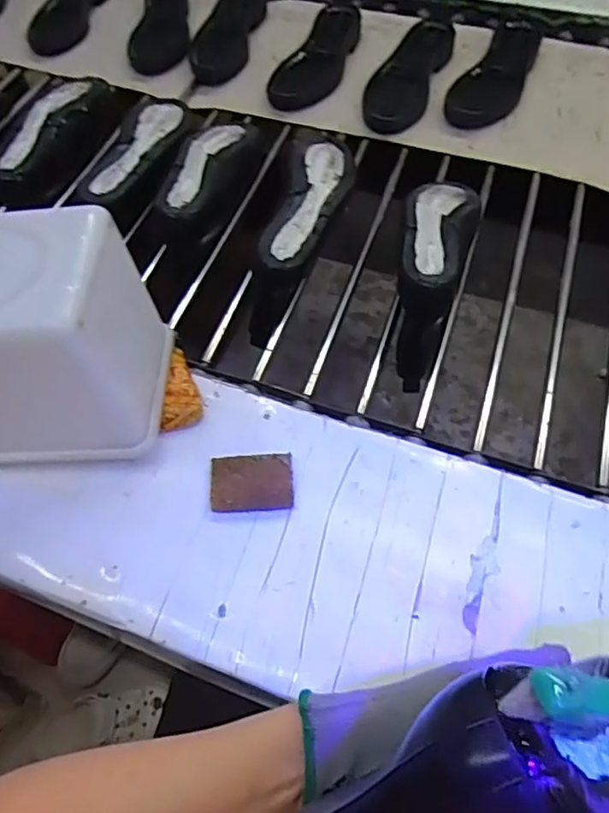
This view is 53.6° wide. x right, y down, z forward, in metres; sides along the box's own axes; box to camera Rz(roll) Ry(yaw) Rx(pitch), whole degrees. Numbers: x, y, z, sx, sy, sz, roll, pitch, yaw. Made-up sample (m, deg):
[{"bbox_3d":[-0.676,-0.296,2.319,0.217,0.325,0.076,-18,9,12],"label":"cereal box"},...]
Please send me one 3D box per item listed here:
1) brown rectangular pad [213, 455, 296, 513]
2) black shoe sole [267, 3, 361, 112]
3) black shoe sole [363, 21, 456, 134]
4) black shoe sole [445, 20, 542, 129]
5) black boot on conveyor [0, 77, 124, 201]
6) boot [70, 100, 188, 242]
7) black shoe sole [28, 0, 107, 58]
[{"bbox_3d":[-0.045,0.066,0.516,0.068,0.013,0.049,-3,58,0],"label":"brown rectangular pad"},{"bbox_3d":[0.018,-0.539,0.925,0.096,0.028,0.239,17,61,12],"label":"black shoe sole"},{"bbox_3d":[0.153,-0.490,0.889,0.088,0.023,0.254,20,62,14],"label":"black shoe sole"},{"bbox_3d":[0.288,-0.493,0.885,0.085,0.027,0.245,28,64,17],"label":"black shoe sole"},{"bbox_3d":[-0.324,-0.367,0.810,0.095,0.071,0.246,11,59,8],"label":"black boot on conveyor"},{"bbox_3d":[-0.205,-0.312,0.771,0.090,0.071,0.238,9,59,7],"label":"boot"},{"bbox_3d":[-0.402,-0.693,1.044,0.110,0.023,0.269,11,59,8],"label":"black shoe sole"}]

